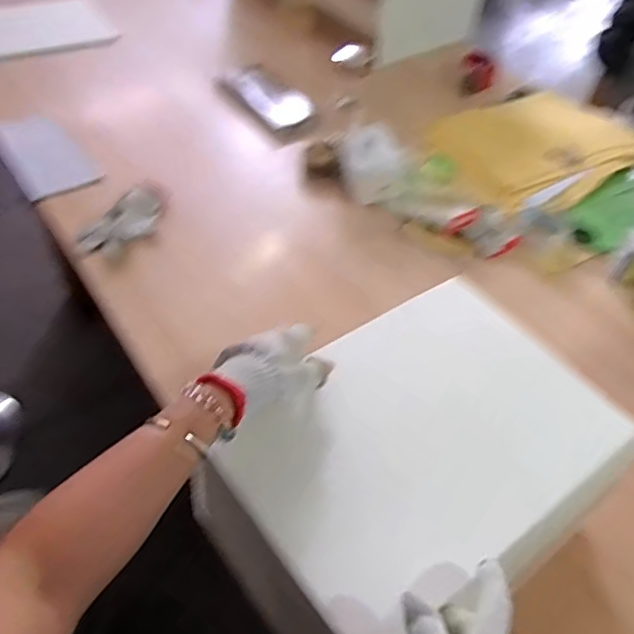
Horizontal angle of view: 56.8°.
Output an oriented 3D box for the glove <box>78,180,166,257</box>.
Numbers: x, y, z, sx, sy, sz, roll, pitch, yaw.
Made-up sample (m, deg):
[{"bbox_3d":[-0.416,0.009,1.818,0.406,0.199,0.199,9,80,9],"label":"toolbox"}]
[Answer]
[{"bbox_3d":[-0.320,-0.166,1.001,0.089,0.026,0.183,20,49,10],"label":"glove"}]

